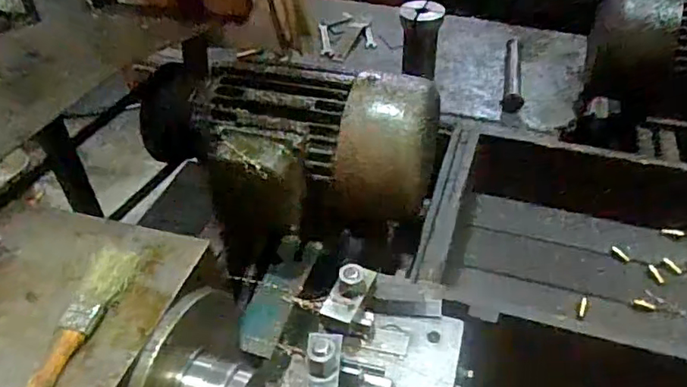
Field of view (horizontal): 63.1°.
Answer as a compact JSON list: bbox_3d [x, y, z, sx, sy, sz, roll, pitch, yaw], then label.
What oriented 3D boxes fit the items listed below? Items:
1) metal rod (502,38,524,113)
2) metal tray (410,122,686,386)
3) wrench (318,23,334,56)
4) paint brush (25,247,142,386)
[{"bbox_3d":[0.260,-0.186,0.851,0.027,0.022,0.180,8,43,11],"label":"metal rod"},{"bbox_3d":[0.315,0.085,0.646,0.427,0.150,0.340,10,43,14],"label":"metal tray"},{"bbox_3d":[-0.032,-0.273,0.982,0.020,0.014,0.113,-5,42,-3],"label":"wrench"},{"bbox_3d":[-0.166,0.091,0.326,0.028,0.010,0.157,7,42,10],"label":"paint brush"}]

